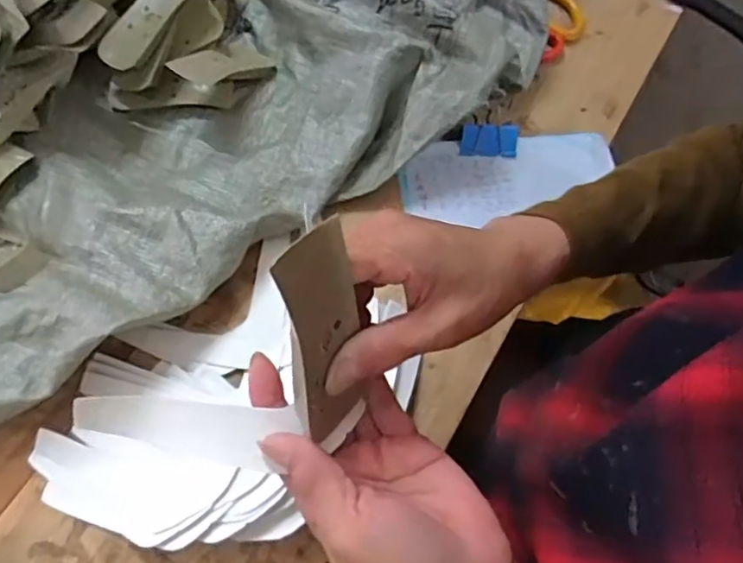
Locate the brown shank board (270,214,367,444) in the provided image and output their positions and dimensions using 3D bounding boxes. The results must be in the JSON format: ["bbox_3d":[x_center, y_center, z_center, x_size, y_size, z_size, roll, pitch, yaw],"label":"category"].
[{"bbox_3d":[-0.020,0.026,0.265,0.006,0.106,0.040,22,46,33],"label":"brown shank board"}]

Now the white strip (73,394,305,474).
[{"bbox_3d":[-0.089,0.071,0.285,0.103,0.012,0.028,7,68,0],"label":"white strip"}]

